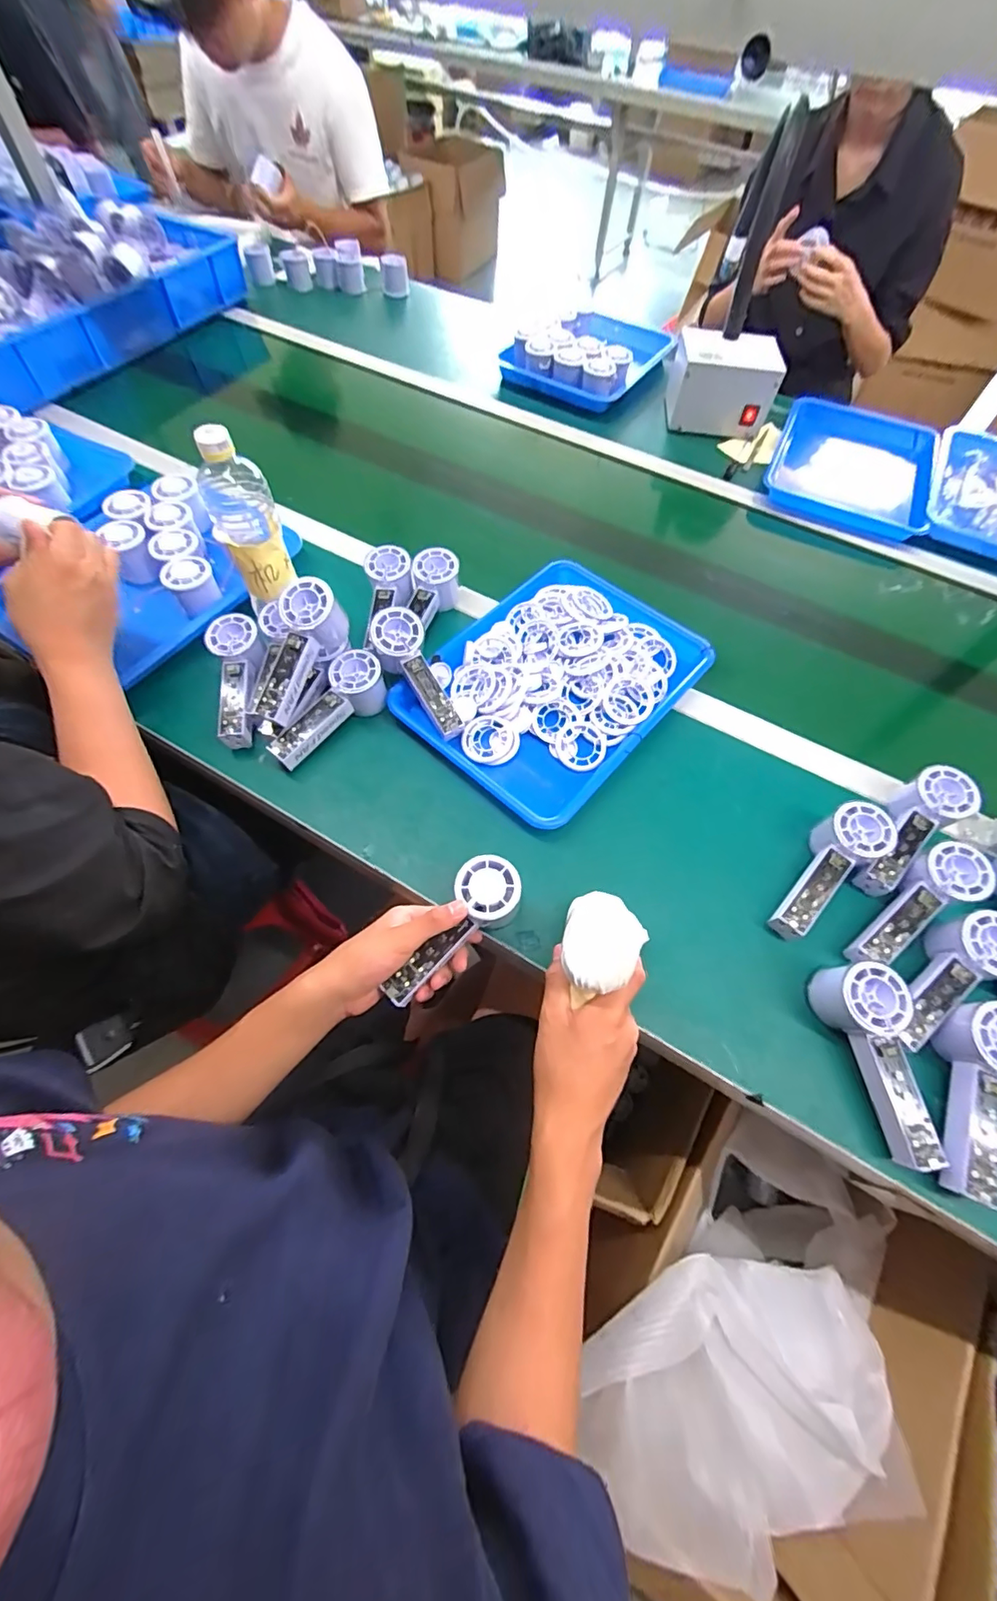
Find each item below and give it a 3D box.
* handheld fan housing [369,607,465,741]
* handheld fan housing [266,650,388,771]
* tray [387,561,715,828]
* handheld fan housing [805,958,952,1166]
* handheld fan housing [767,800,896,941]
[{"bbox_3d":[-0.090,-0.138,0.590,0.052,0.047,0.150,-30,93,-16],"label":"handheld fan housing"},{"bbox_3d":[-0.189,-0.098,0.580,0.052,0.063,0.149,38,67,17],"label":"handheld fan housing"},{"bbox_3d":[0.072,-0.147,0.632,0.254,0.037,0.345,39,67,17],"label":"tray"},{"bbox_3d":[0.321,0.215,0.436,0.060,0.060,0.151,-12,63,-8],"label":"handheld fan housing"},{"bbox_3d":[0.320,0.067,0.519,0.153,0.061,0.053,-38,69,-19],"label":"handheld fan housing"}]

